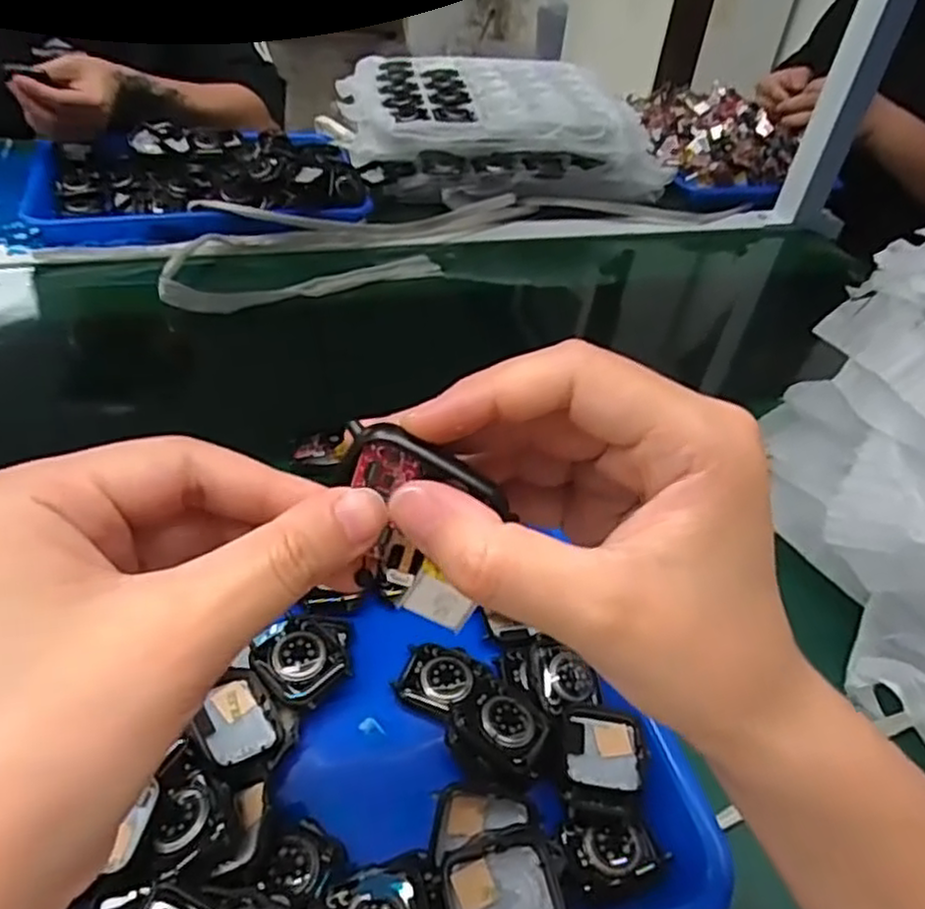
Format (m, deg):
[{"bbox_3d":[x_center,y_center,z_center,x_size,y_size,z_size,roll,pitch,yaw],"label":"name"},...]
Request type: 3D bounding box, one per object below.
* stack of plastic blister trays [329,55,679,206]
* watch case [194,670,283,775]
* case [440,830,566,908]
[{"bbox_3d":[0.039,-0.385,0.848,0.350,0.081,0.272,-5,43,-14],"label":"stack of plastic blister trays"},{"bbox_3d":[-0.099,0.117,0.317,0.036,0.011,0.044,-17,50,-43],"label":"watch case"},{"bbox_3d":[0.016,0.165,0.274,0.044,0.012,0.036,-5,43,-14],"label":"case"}]

